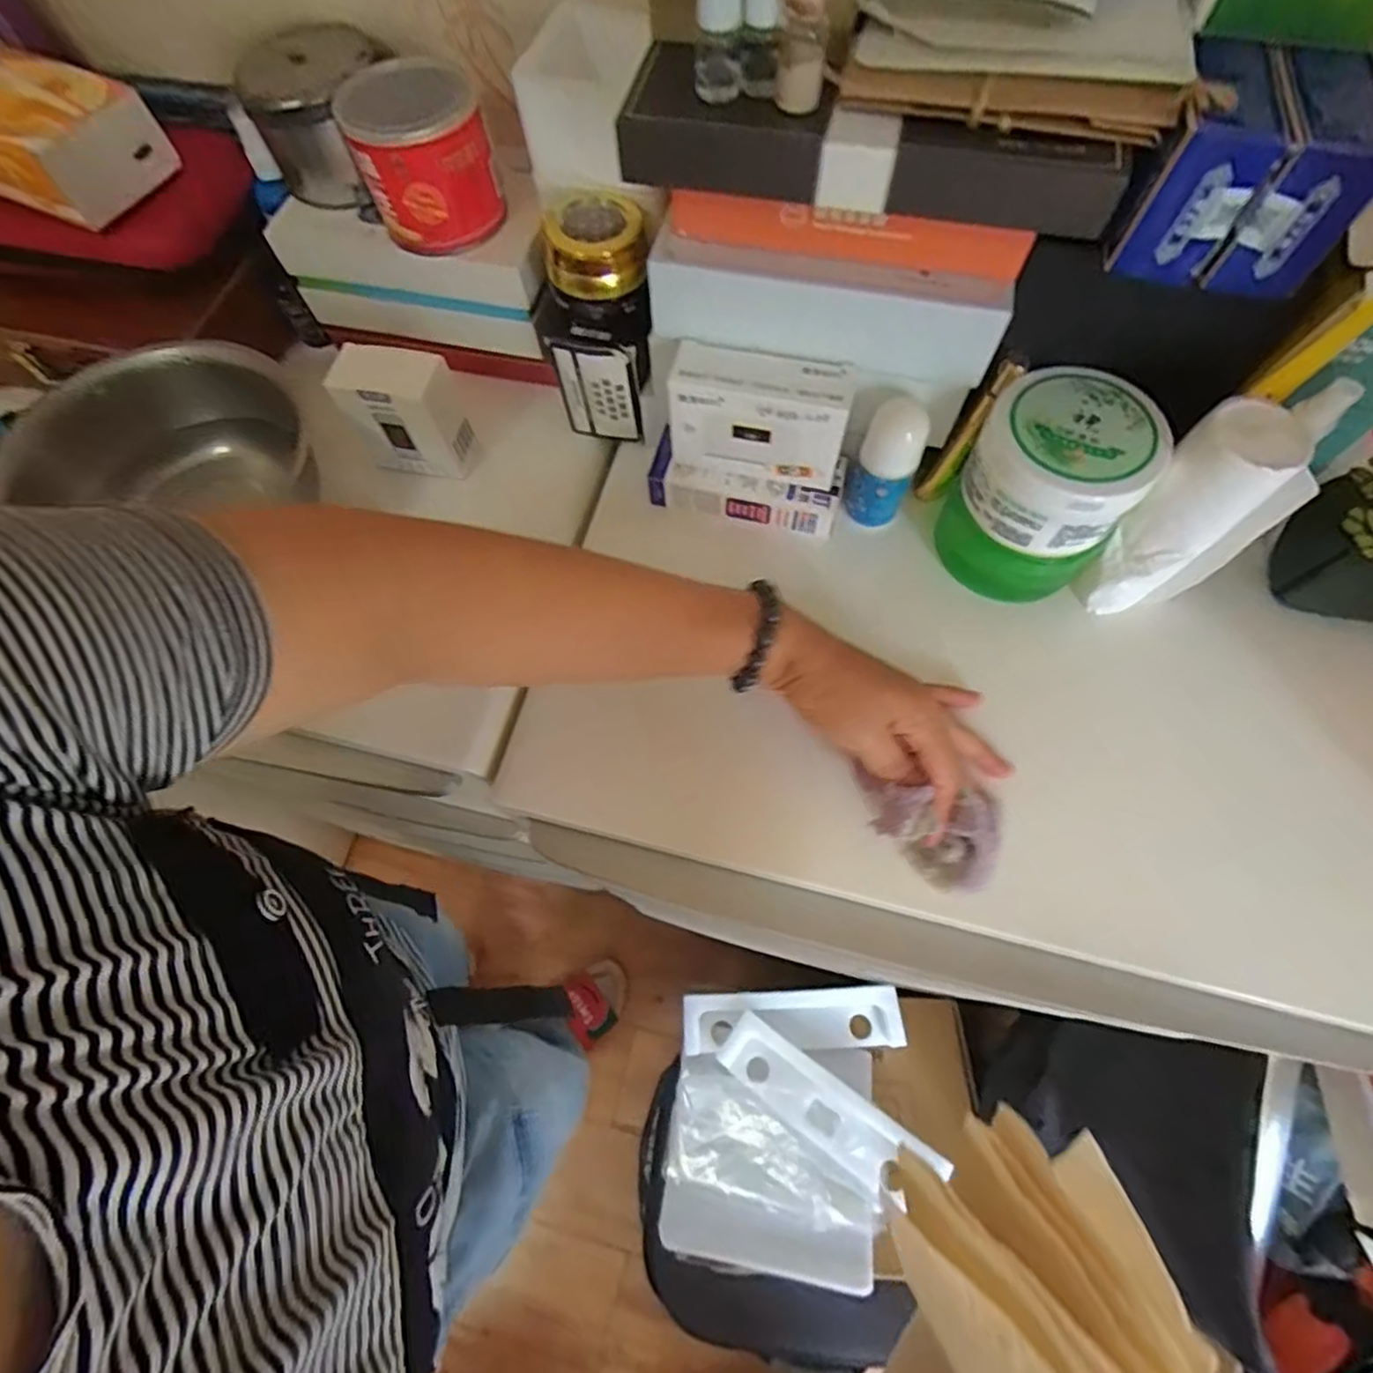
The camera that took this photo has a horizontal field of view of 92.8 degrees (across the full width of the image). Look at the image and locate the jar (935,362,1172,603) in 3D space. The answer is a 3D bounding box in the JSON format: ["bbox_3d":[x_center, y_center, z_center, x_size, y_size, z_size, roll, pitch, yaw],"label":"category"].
[{"bbox_3d":[0.216,-0.117,0.406,0.092,0.114,0.090,-1,68,2],"label":"jar"}]

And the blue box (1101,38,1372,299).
[{"bbox_3d":[0.251,-0.238,0.298,0.088,0.060,0.082,14,69,8],"label":"blue box"}]

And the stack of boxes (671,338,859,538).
[{"bbox_3d":[0.046,-0.160,0.434,0.123,0.104,0.051,14,69,8],"label":"stack of boxes"}]

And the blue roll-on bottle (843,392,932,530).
[{"bbox_3d":[0.131,-0.145,0.430,0.035,0.084,0.032,-1,68,2],"label":"blue roll-on bottle"}]

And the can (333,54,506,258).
[{"bbox_3d":[-0.169,-0.337,0.420,0.080,0.081,0.092,-20,69,-6],"label":"can"}]

